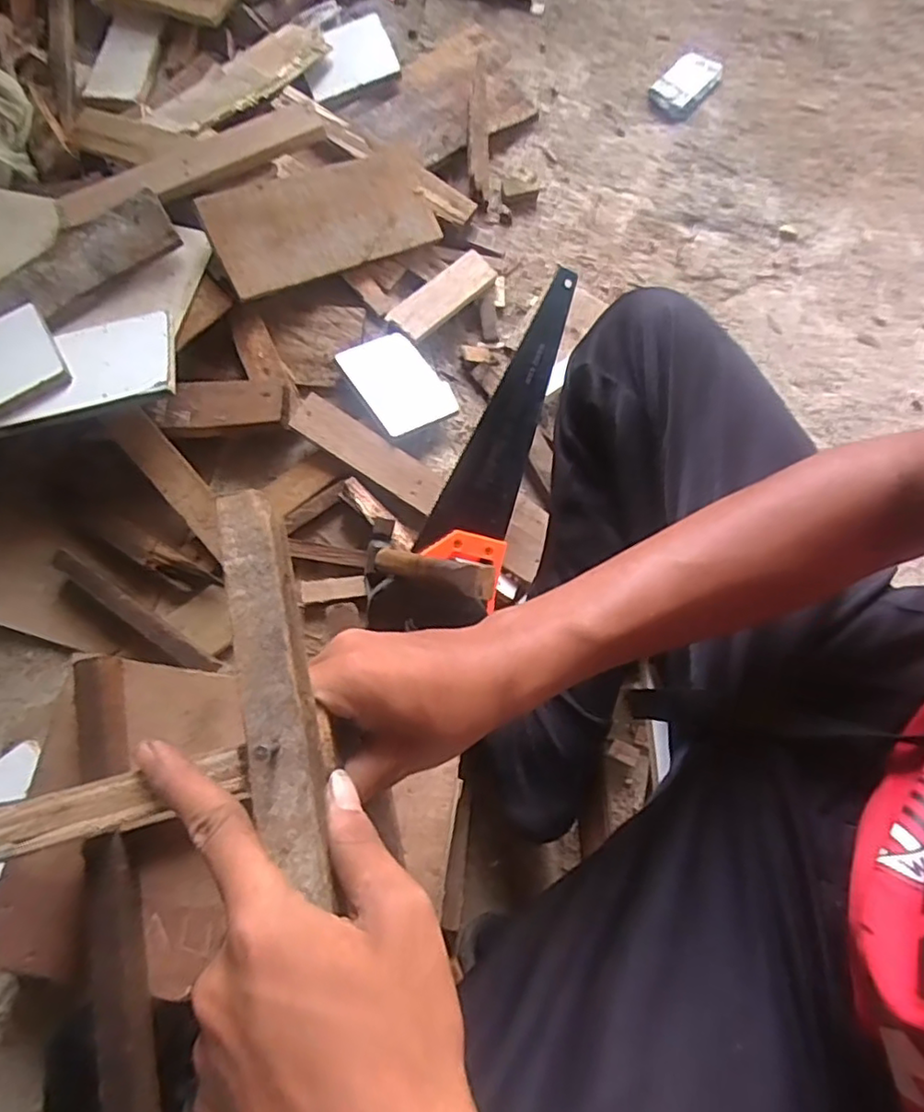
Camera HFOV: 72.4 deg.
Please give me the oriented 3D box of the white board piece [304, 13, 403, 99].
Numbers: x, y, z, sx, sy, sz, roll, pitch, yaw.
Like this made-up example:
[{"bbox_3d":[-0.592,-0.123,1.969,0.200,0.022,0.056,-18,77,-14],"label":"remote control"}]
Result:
[{"bbox_3d":[-0.168,-0.728,0.922,0.131,0.013,0.090,-22,96,4],"label":"white board piece"}]

